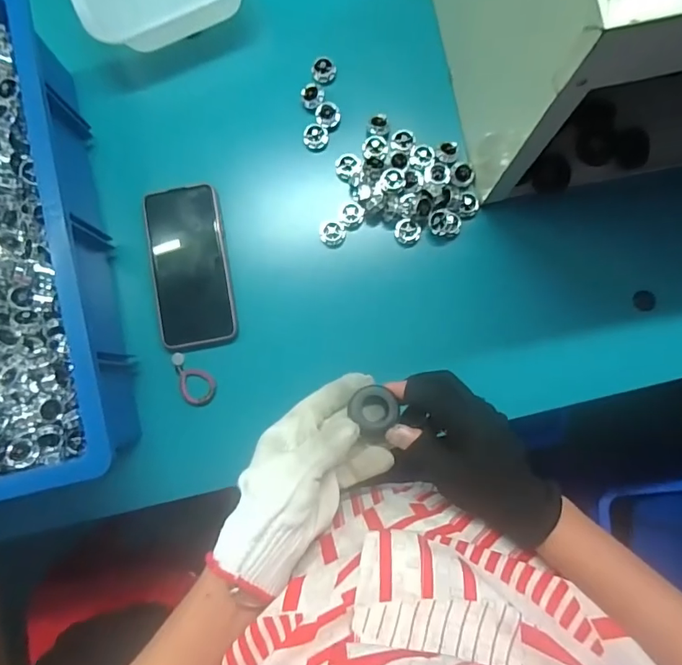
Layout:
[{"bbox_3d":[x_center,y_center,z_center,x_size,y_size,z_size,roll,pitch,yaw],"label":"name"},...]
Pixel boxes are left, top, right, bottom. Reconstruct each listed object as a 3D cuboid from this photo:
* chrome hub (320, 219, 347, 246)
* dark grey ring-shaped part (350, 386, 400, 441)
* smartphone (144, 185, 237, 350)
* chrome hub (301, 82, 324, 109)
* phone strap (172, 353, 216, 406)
[{"bbox_3d":[-0.009,-0.104,0.517,0.028,0.016,0.026,0,86,2],"label":"chrome hub"},{"bbox_3d":[0.026,0.061,0.379,0.034,0.014,0.037,40,88,4],"label":"dark grey ring-shaped part"},{"bbox_3d":[-0.158,-0.071,0.514,0.077,0.015,0.168,-10,86,1],"label":"smartphone"},{"bbox_3d":[-0.031,-0.255,0.529,0.022,0.009,0.025,-44,86,-1],"label":"chrome hub"},{"bbox_3d":[-0.151,0.046,0.507,0.034,0.005,0.059,-20,86,1],"label":"phone strap"}]

